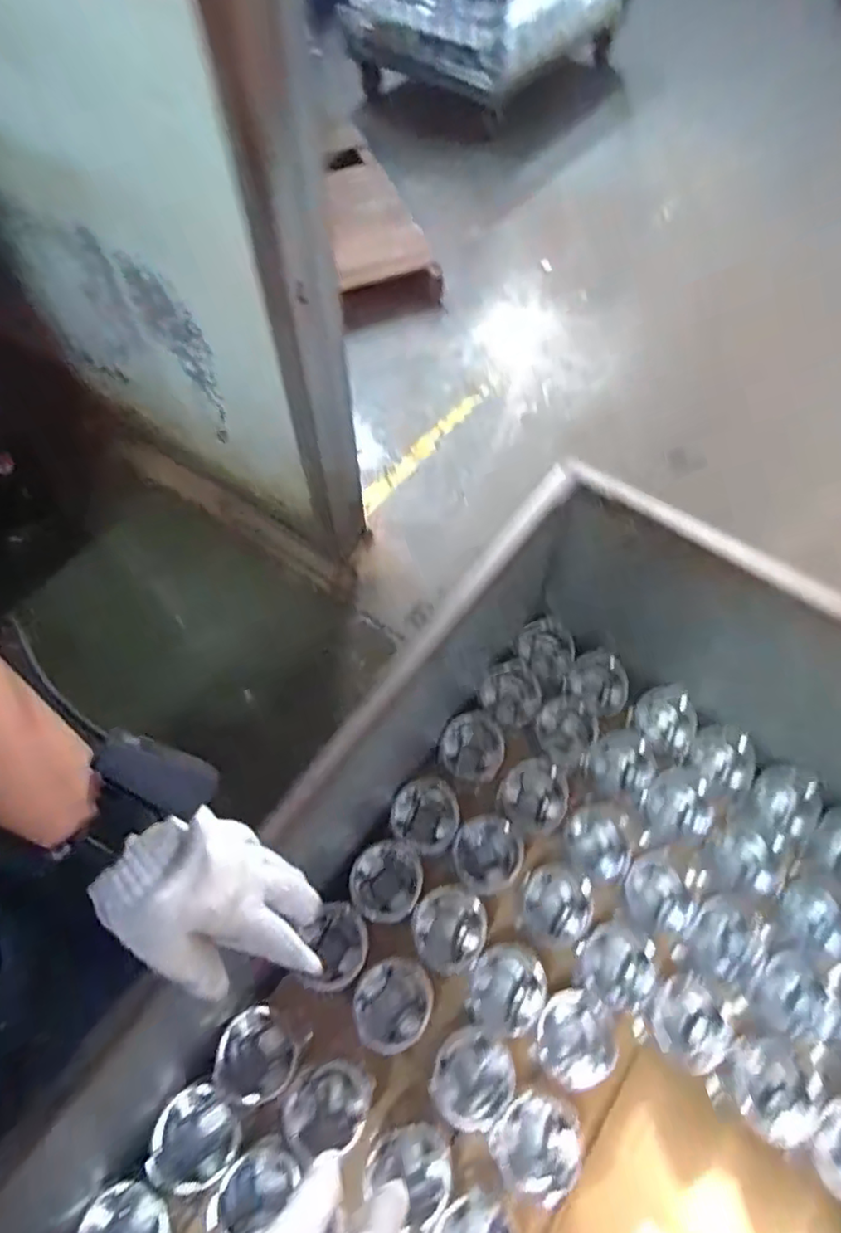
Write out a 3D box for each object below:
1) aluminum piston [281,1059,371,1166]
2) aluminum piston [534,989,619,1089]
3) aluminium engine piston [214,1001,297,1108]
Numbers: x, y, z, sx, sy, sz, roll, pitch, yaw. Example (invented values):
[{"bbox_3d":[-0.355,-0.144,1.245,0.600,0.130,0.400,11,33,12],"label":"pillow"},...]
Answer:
[{"bbox_3d":[-0.101,0.554,0.699,0.093,0.092,0.083,-35,67,-18],"label":"aluminum piston"},{"bbox_3d":[0.188,0.508,0.748,0.091,0.080,0.090,0,61,0],"label":"aluminum piston"},{"bbox_3d":[-0.192,0.517,0.719,0.079,0.102,0.086,0,61,0],"label":"aluminium engine piston"}]

